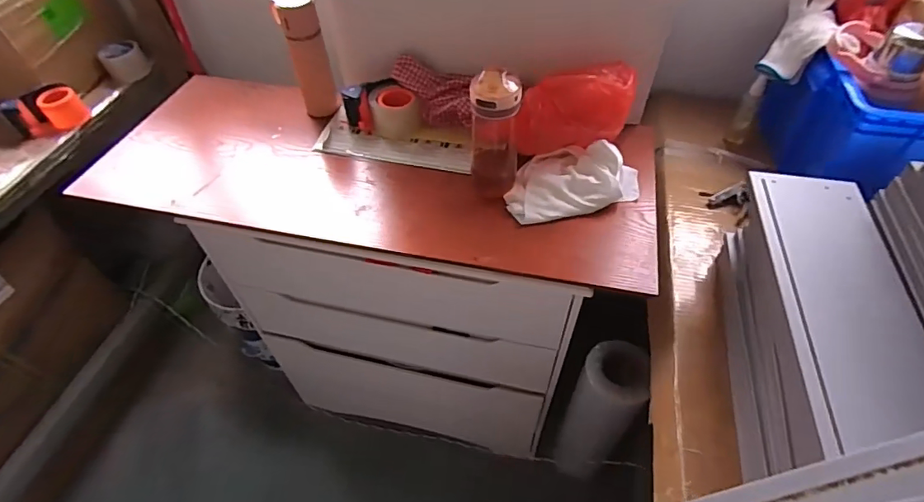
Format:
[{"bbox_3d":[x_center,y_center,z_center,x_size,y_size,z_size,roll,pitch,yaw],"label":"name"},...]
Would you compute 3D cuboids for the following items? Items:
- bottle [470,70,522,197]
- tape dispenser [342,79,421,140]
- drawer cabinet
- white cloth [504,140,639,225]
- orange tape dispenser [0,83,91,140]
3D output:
[{"bbox_3d":[0.050,-0.169,0.736,0.071,0.218,0.065,2,50,2],"label":"bottle"},{"bbox_3d":[-0.148,-0.270,0.915,0.146,0.077,0.072,16,52,14],"label":"tape dispenser"},{"bbox_3d":[-0.154,0.124,1.198,0.975,0.889,0.357,9,51,8],"label":"drawer cabinet"},{"bbox_3d":[0.184,-0.118,0.787,0.228,0.073,0.131,-6,50,-5],"label":"white cloth"},{"bbox_3d":[-0.891,-0.299,1.030,0.071,0.076,0.133,30,57,23],"label":"orange tape dispenser"}]

